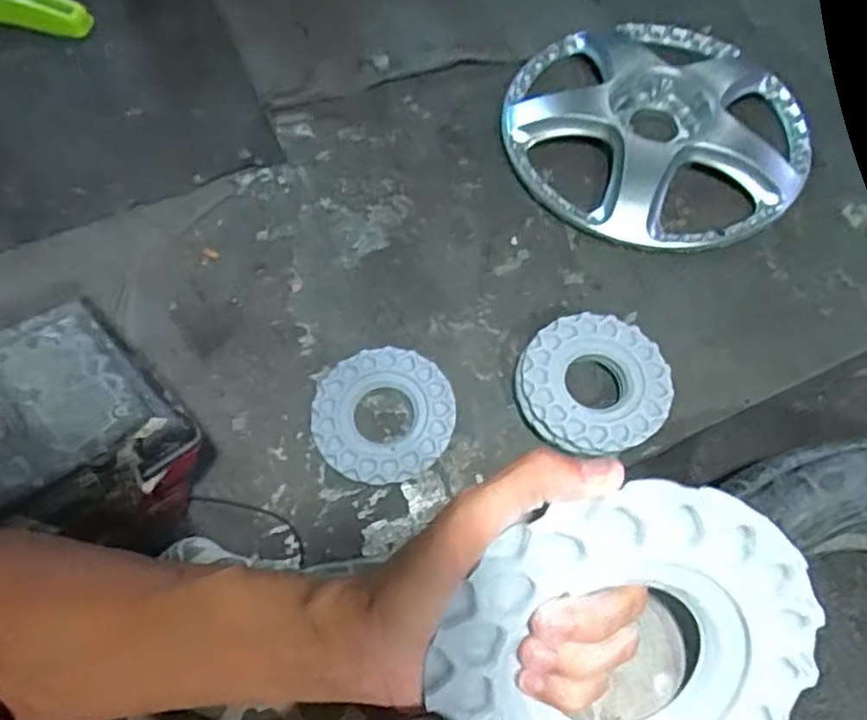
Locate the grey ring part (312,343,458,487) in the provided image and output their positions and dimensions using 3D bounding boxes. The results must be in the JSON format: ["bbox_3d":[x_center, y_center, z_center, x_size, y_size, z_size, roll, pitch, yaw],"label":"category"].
[{"bbox_3d":[-0.059,0.063,0.814,0.164,0.011,0.161,-1,63,2],"label":"grey ring part"}]

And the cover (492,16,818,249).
[{"bbox_3d":[0.318,-0.342,0.994,0.416,0.047,0.425,-36,67,-15],"label":"cover"}]

